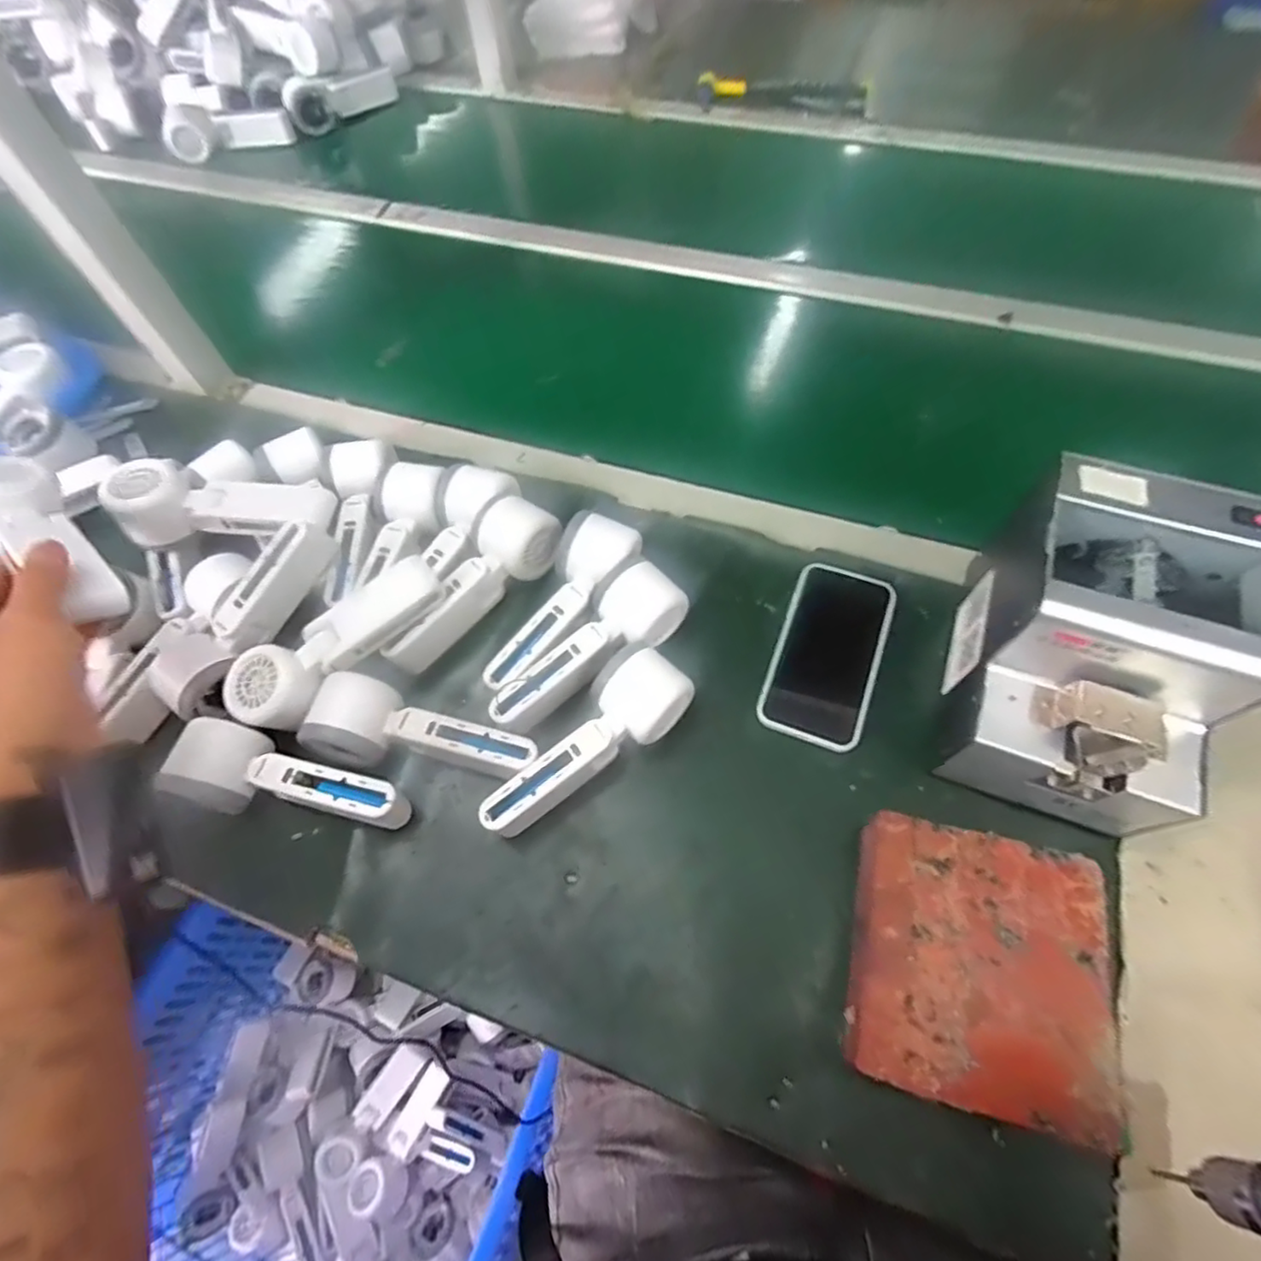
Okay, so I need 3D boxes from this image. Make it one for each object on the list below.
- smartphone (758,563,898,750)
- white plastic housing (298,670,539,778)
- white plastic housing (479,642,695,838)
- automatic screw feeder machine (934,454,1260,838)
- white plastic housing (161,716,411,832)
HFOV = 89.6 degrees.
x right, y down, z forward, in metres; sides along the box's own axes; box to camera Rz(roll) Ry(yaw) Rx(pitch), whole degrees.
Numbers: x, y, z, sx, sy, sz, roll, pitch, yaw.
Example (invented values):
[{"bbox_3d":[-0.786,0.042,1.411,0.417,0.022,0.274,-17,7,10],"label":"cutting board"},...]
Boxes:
[{"bbox_3d":[0.151,0.016,0.485,0.074,0.009,0.147,18,65,13],"label":"smartphone"},{"bbox_3d":[-0.148,0.084,0.453,0.158,0.050,0.062,19,65,14],"label":"white plastic housing"},{"bbox_3d":[-0.032,0.077,0.445,0.169,0.053,0.063,-38,66,-15],"label":"white plastic housing"},{"bbox_3d":[0.291,0.015,0.404,0.124,0.151,0.171,17,64,12],"label":"automatic screw feeder machine"},{"bbox_3d":[-0.236,0.112,0.441,0.169,0.053,0.057,15,64,12],"label":"white plastic housing"}]

